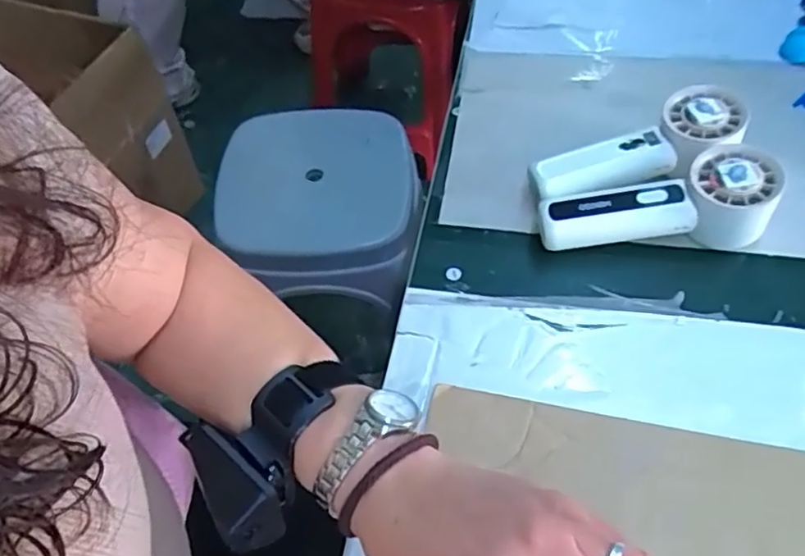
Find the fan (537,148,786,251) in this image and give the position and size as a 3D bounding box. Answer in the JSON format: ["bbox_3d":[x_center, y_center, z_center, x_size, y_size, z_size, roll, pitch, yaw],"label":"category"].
[{"bbox_3d":[0.174,-0.054,0.450,0.151,0.056,0.050,1,55,4],"label":"fan"}]

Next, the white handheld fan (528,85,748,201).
[{"bbox_3d":[0.173,-0.088,0.475,0.155,0.056,0.059,-17,56,-9],"label":"white handheld fan"}]

